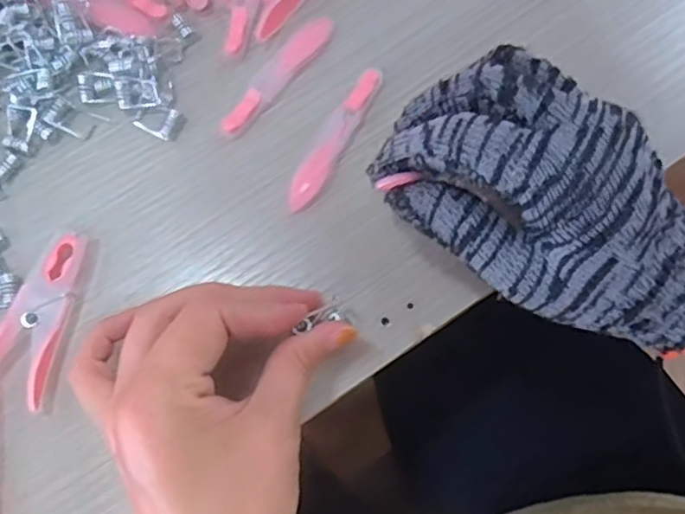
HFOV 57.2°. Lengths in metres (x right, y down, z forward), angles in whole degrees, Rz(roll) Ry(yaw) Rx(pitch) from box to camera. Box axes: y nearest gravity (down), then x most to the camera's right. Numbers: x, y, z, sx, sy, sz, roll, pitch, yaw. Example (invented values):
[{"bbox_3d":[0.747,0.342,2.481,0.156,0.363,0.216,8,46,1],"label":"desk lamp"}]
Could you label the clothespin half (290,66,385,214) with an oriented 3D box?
[{"bbox_3d":[-0.004,-0.057,0.301,0.014,0.009,0.077,28,79,6],"label":"clothespin half"}]

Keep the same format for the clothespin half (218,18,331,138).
[{"bbox_3d":[-0.033,-0.091,0.308,0.015,0.007,0.077,38,80,7],"label":"clothespin half"}]

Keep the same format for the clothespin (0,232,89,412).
[{"bbox_3d":[-0.137,0.025,0.282,0.035,0.013,0.076,16,78,3],"label":"clothespin"}]

